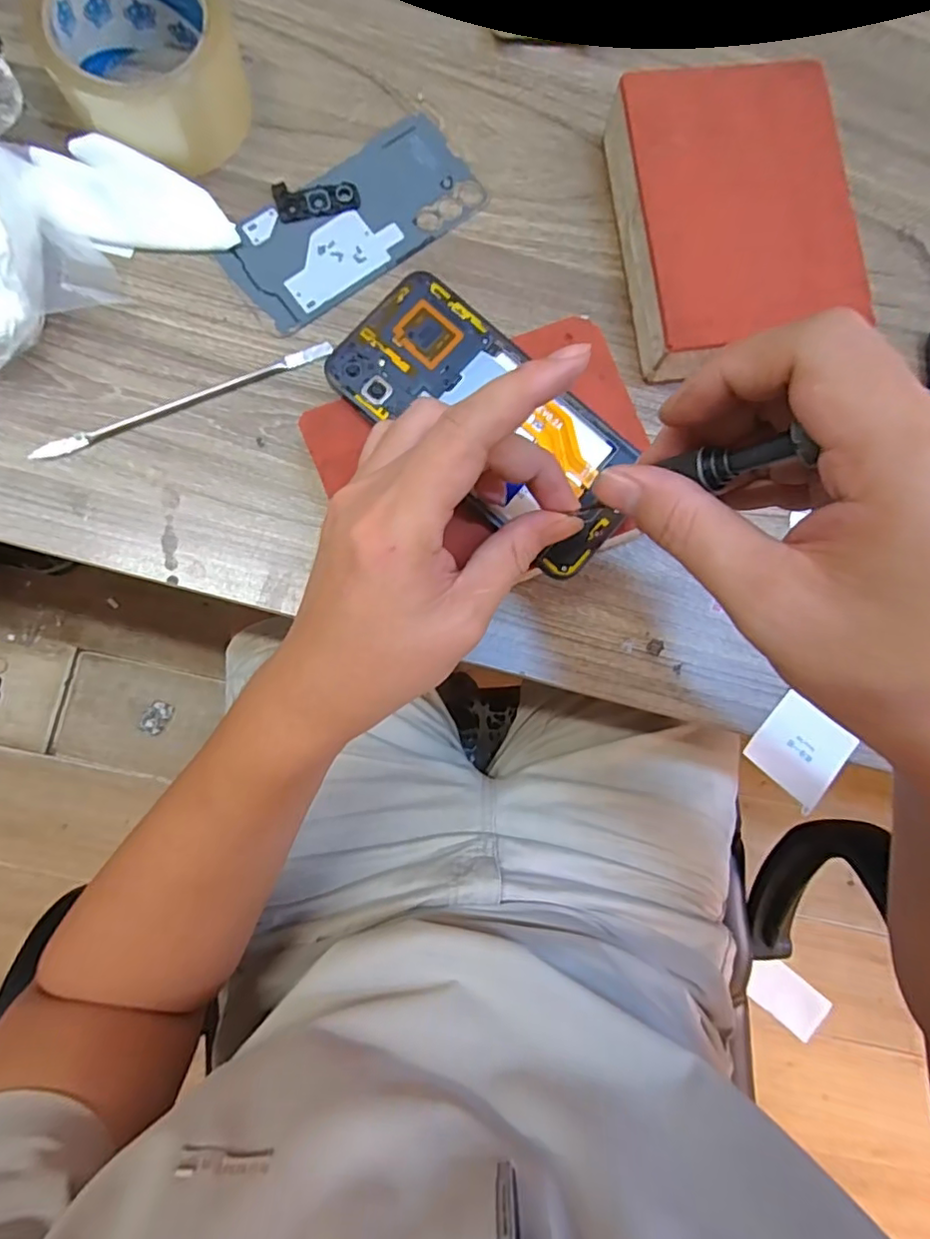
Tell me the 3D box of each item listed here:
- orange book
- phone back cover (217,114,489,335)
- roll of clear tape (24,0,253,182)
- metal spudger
[{"bbox_3d":[0.150,-0.220,0.330,0.117,0.042,0.167,-8,84,-4],"label":"orange book"},{"bbox_3d":[-0.065,-0.232,0.338,0.150,0.004,0.072,-37,87,-7],"label":"phone back cover"},{"bbox_3d":[-0.169,-0.304,0.314,0.088,0.050,0.089,0,83,-3],"label":"roll of clear tape"},{"bbox_3d":[-0.153,-0.122,0.321,0.167,0.005,0.008,-24,85,-6],"label":"metal spudger"}]

